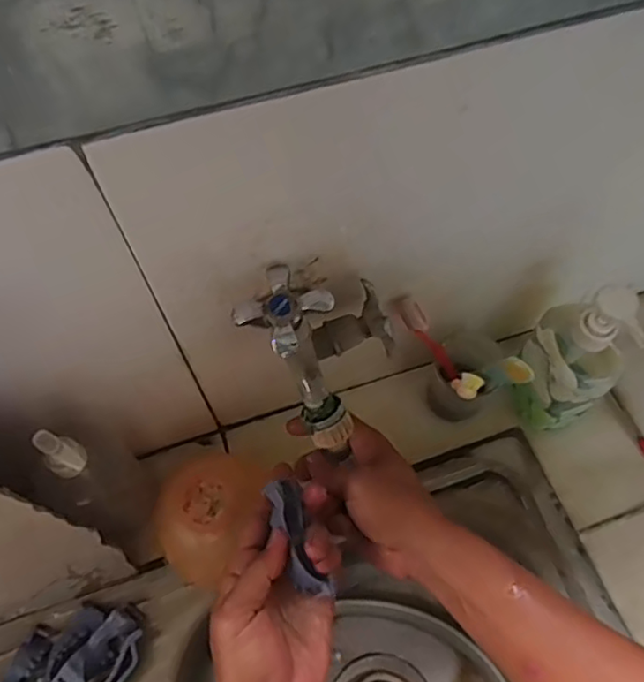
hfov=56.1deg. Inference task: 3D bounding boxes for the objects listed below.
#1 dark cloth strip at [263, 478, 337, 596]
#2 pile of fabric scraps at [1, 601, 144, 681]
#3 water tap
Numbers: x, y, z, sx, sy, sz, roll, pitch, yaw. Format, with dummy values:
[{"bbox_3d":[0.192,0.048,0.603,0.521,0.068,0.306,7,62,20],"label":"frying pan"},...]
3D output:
[{"bbox_3d":[-0.018,0.138,0.437,0.024,0.031,0.086,-19,54,-8],"label":"dark cloth strip"},{"bbox_3d":[-0.222,0.277,0.528,0.119,0.024,0.077,-7,63,-2],"label":"pile of fabric scraps"},{"bbox_3d":[0.009,-0.001,0.413,0.098,0.089,0.097,-39,69,-17],"label":"water tap"}]

